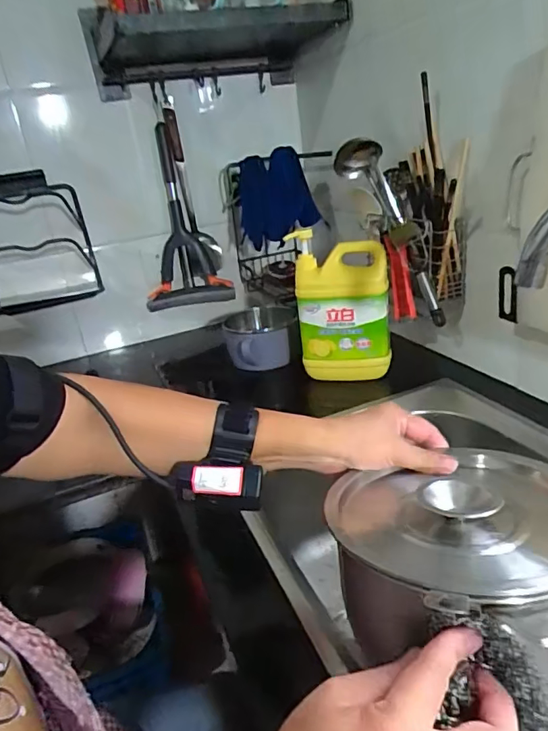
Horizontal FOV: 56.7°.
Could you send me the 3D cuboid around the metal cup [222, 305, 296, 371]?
[{"bbox_3d":[-0.022,-0.057,0.983,0.123,0.076,0.154,-4,23,8],"label":"metal cup"}]

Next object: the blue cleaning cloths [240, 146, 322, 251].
[{"bbox_3d":[-0.005,-0.351,1.079,0.177,0.184,0.020,-5,40,32],"label":"blue cleaning cloths"}]

